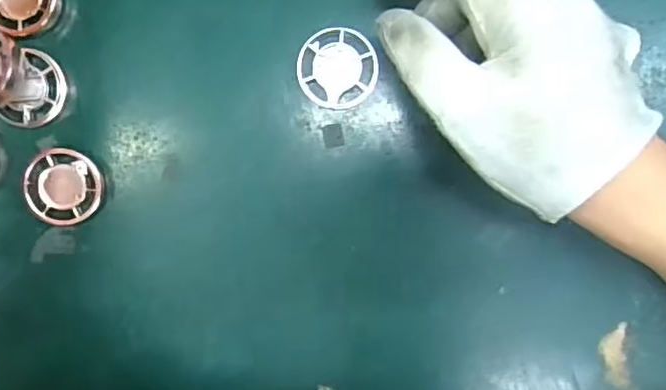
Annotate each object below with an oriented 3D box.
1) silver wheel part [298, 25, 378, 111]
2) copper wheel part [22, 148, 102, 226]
[{"bbox_3d":[0.002,-0.063,0.303,0.039,0.008,0.039,-4,91,3],"label":"silver wheel part"},{"bbox_3d":[-0.137,-0.004,0.313,0.037,0.012,0.038,0,92,3],"label":"copper wheel part"}]

